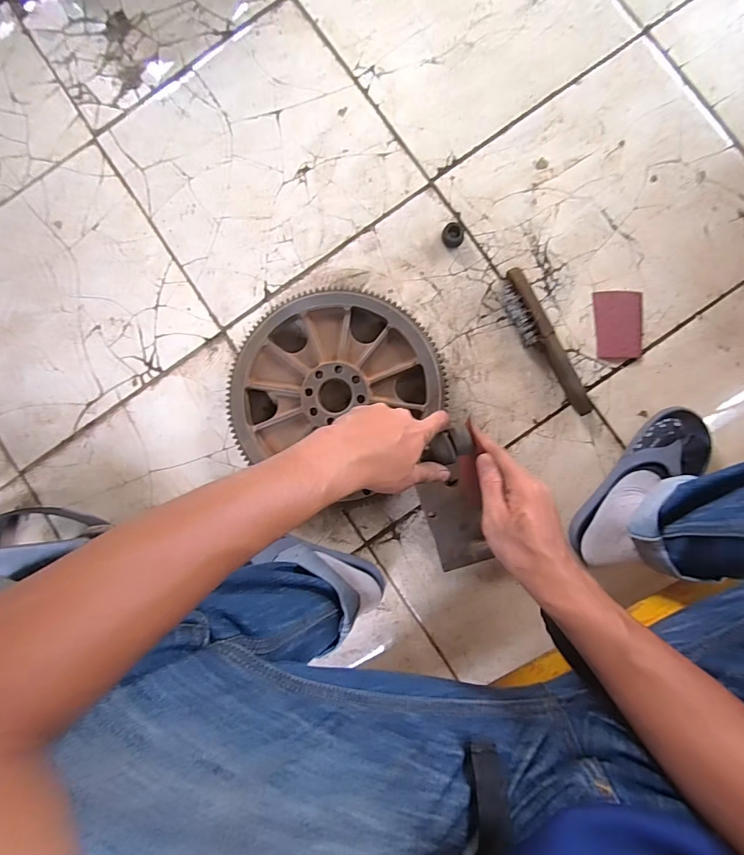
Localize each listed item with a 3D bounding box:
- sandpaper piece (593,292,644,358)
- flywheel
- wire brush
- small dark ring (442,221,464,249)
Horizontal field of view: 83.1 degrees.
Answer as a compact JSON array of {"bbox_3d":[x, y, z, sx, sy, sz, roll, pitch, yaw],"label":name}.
[{"bbox_3d":[0.375,-0.155,0.636,0.071,0.004,0.101,-2,87,1],"label":"sandpaper piece"},{"bbox_3d":[-0.054,-0.058,0.634,0.307,0.055,0.284,0,90,4],"label":"flywheel"},{"bbox_3d":[0.255,-0.123,0.625,0.046,0.033,0.233,-27,89,3],"label":"wire brush"},{"bbox_3d":[0.125,-0.295,0.643,0.035,0.017,0.032,0,90,4],"label":"small dark ring"}]

